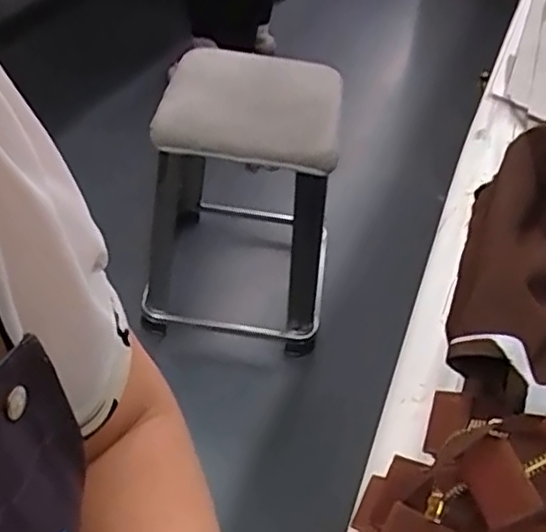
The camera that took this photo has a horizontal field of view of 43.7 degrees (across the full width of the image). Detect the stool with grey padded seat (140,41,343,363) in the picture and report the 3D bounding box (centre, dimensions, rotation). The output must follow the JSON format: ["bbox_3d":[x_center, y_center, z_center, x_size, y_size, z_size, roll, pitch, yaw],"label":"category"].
[{"bbox_3d":[-0.058,-0.134,1.319,0.326,0.513,0.344,5,44,-3],"label":"stool with grey padded seat"}]

